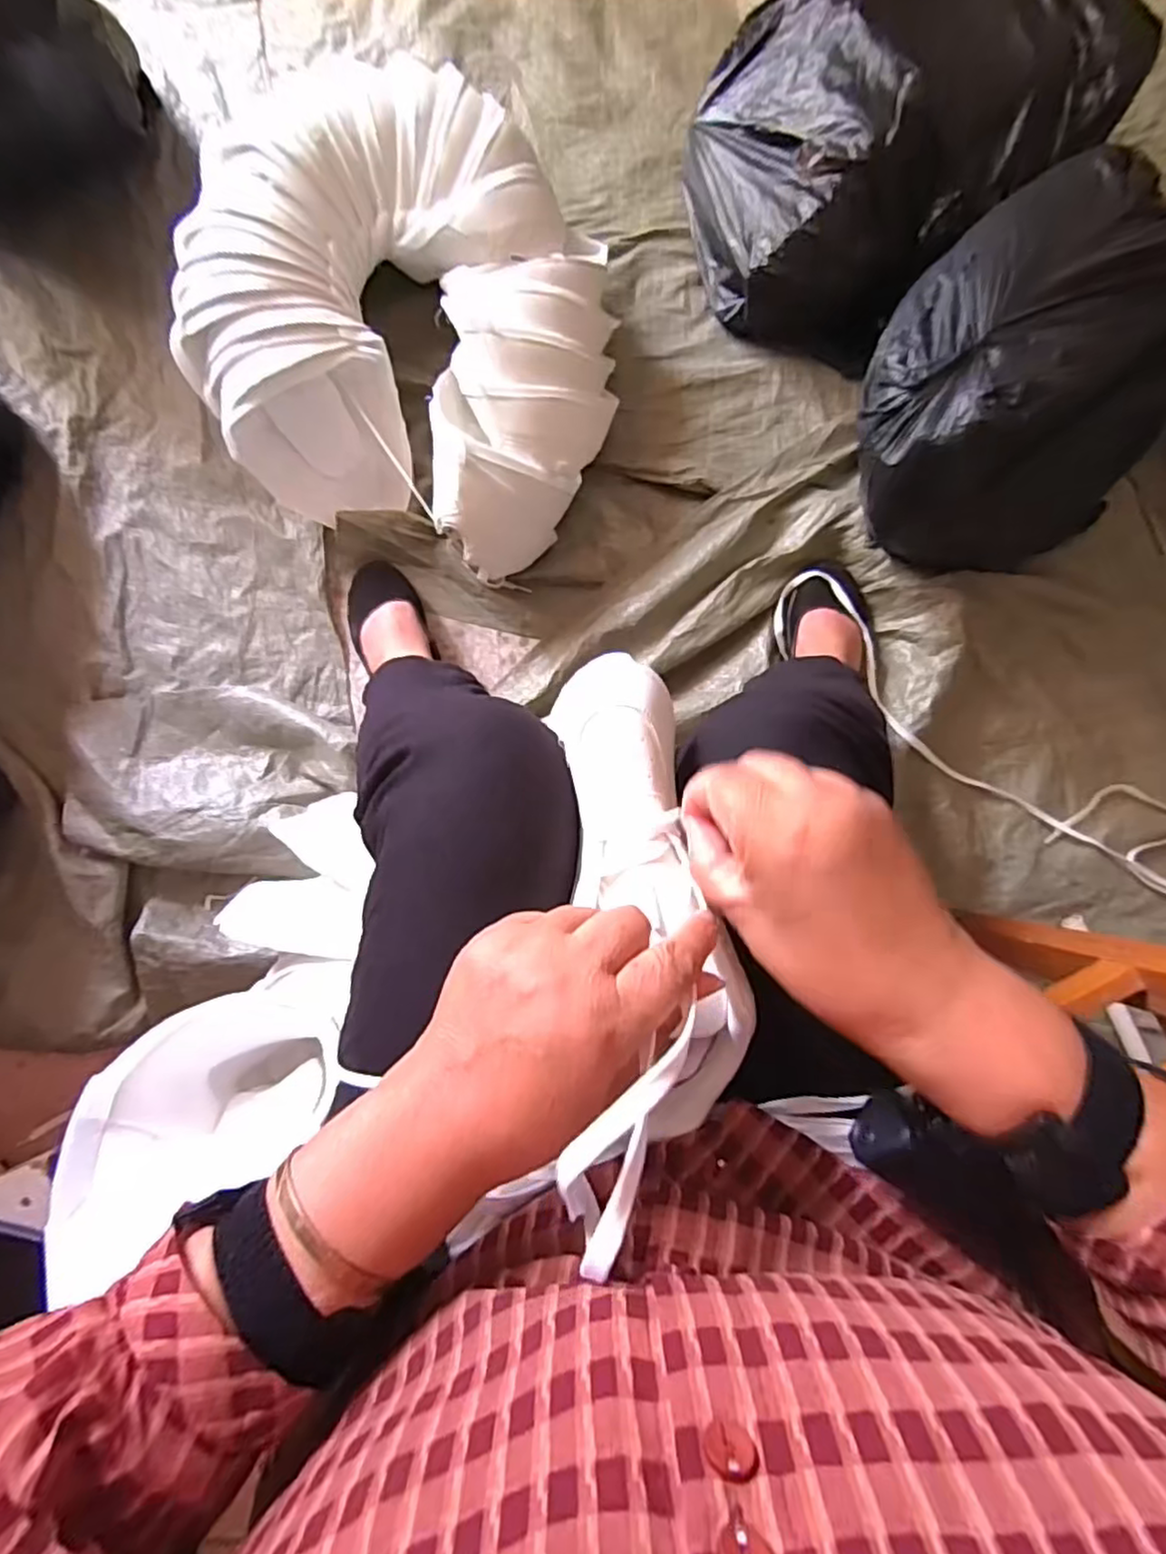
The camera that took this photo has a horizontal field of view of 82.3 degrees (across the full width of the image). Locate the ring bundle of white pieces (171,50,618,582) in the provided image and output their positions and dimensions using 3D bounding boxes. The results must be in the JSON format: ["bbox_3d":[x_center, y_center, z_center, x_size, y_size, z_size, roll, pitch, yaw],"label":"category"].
[{"bbox_3d":[-0.195,-0.504,0.750,0.455,0.152,0.428,0,86,-1],"label":"ring bundle of white pieces"}]

